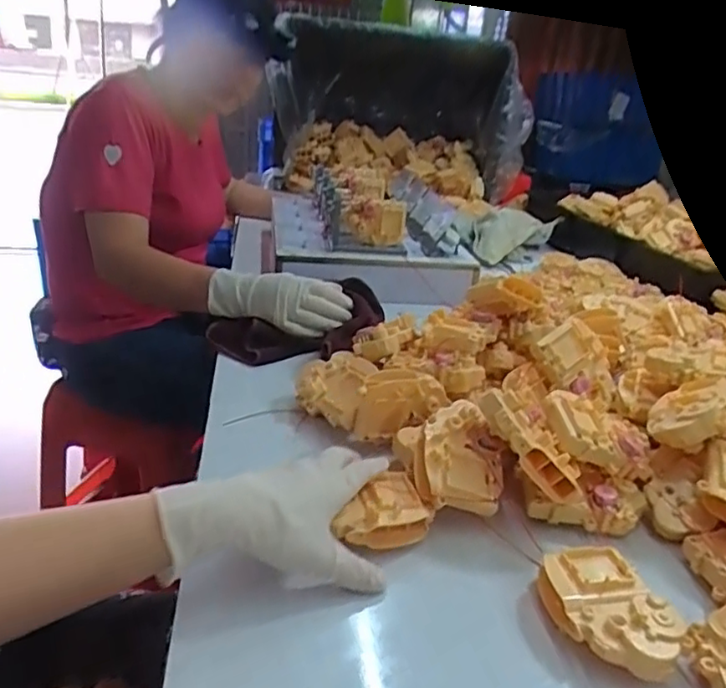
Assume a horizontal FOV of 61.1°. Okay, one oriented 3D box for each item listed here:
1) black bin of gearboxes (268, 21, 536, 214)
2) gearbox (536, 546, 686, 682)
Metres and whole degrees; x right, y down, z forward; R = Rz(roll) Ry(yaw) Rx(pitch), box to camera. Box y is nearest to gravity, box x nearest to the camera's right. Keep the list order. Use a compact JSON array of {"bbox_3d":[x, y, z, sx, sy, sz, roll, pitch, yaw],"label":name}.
[{"bbox_3d":[0.095,-0.600,1.579,0.613,0.354,0.358,12,25,13],"label":"black bin of gearboxes"},{"bbox_3d":[0.162,0.175,0.407,0.064,0.030,0.095,-1,25,-13],"label":"gearbox"}]

